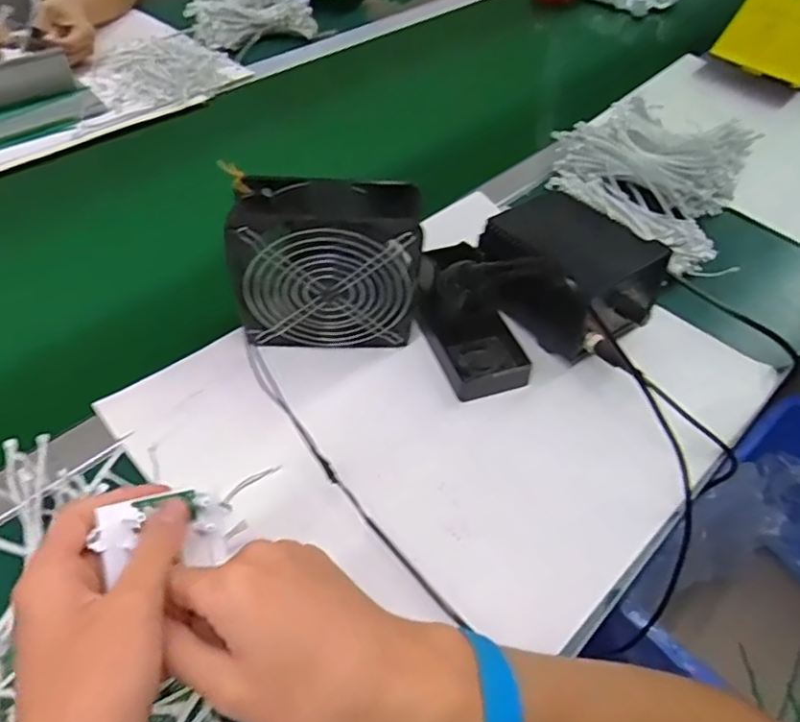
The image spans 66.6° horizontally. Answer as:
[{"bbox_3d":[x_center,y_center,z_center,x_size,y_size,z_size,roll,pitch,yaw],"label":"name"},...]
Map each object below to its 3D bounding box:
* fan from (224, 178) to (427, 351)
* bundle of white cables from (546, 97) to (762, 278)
[{"bbox_3d":[-0.062,-0.079,0.533,0.157,0.148,0.060,0,51,-5],"label":"fan"},{"bbox_3d":[0.321,-0.233,0.742,0.219,0.087,0.266,-22,55,-21],"label":"bundle of white cables"}]

